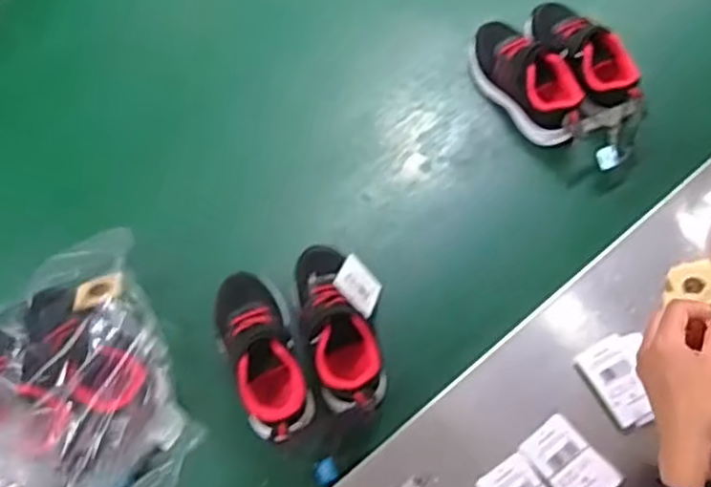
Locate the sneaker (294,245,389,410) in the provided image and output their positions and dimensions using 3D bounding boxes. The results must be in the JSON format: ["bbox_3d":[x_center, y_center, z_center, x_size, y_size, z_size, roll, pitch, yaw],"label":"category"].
[{"bbox_3d":[-0.020,0.083,0.723,0.070,0.061,0.176,-17,64,-5],"label":"sneaker"}]

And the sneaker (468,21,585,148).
[{"bbox_3d":[0.205,-0.194,0.843,0.068,0.079,0.177,-33,67,-13],"label":"sneaker"}]

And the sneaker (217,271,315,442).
[{"bbox_3d":[-0.095,0.108,0.718,0.066,0.069,0.179,-18,64,-6],"label":"sneaker"}]

